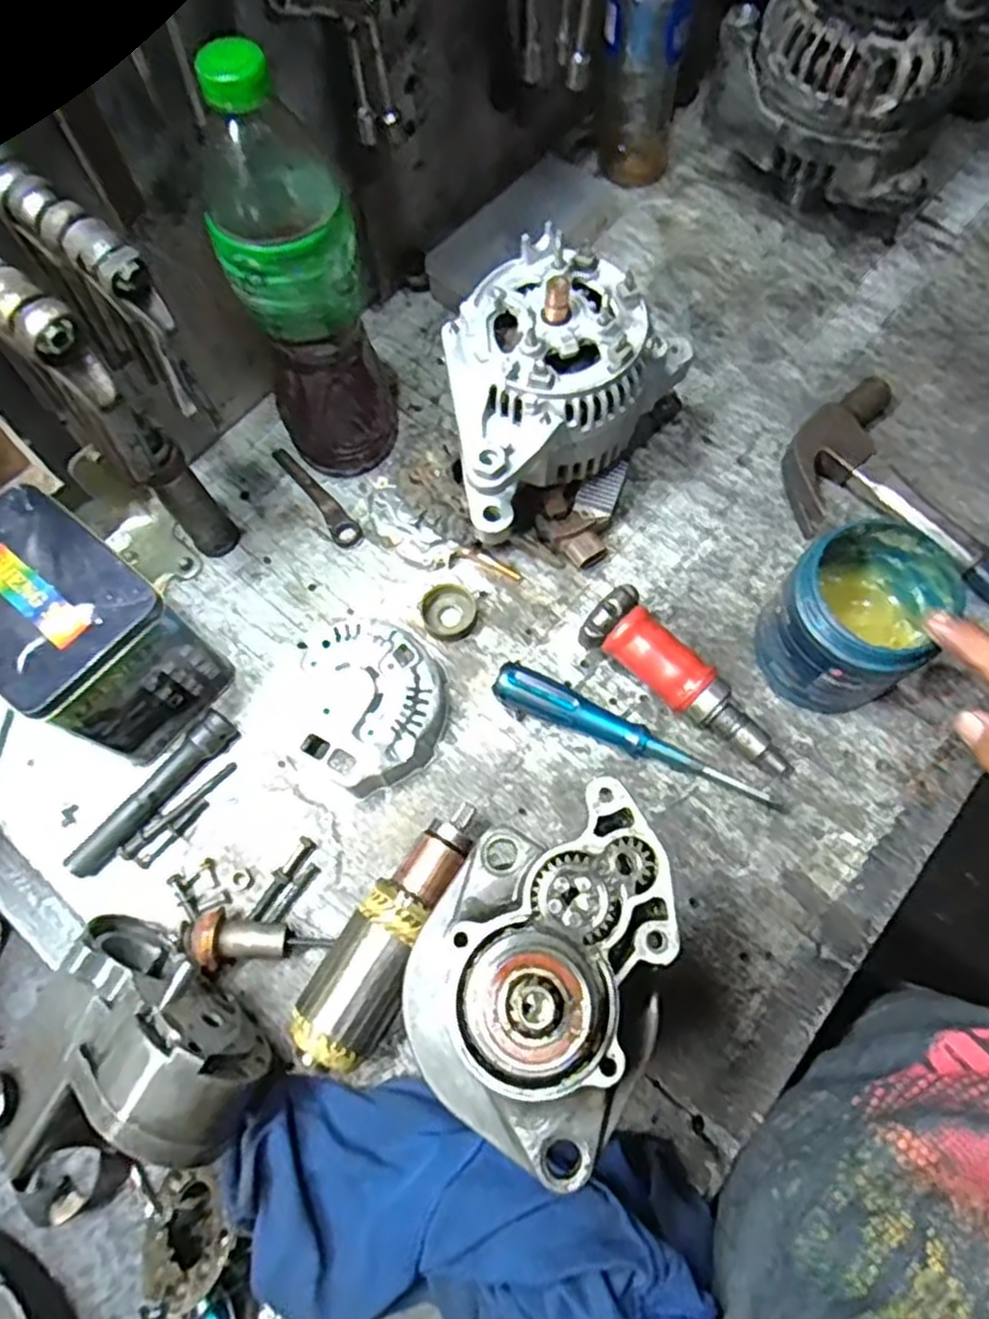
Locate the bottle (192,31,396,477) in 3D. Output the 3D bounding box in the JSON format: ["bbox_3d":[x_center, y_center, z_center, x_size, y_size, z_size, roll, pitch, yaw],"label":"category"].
[{"bbox_3d":[-0.115,-0.219,0.463,0.080,0.269,0.073,-21,70,-7],"label":"bottle"}]

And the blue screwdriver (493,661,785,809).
[{"bbox_3d":[0.090,0.050,0.485,0.191,0.024,0.025,23,71,10],"label":"blue screwdriver"}]

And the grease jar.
[{"bbox_3d":[0.224,-0.024,0.470,0.091,0.098,0.082,-34,70,-12],"label":"grease jar"}]

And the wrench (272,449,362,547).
[{"bbox_3d":[-0.134,-0.127,0.566,0.020,0.012,0.106,-33,71,-11],"label":"wrench"}]

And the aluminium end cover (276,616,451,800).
[{"bbox_3d":[-0.086,0.027,0.493,0.103,0.035,0.106,-40,73,-13],"label":"aluminium end cover"}]

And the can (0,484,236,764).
[{"bbox_3d":[-0.250,-0.015,0.464,0.125,0.126,0.093,38,74,14],"label":"can"}]

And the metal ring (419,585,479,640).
[{"bbox_3d":[-0.032,-0.034,0.529,0.038,0.011,0.039,0,68,1],"label":"metal ring"}]

